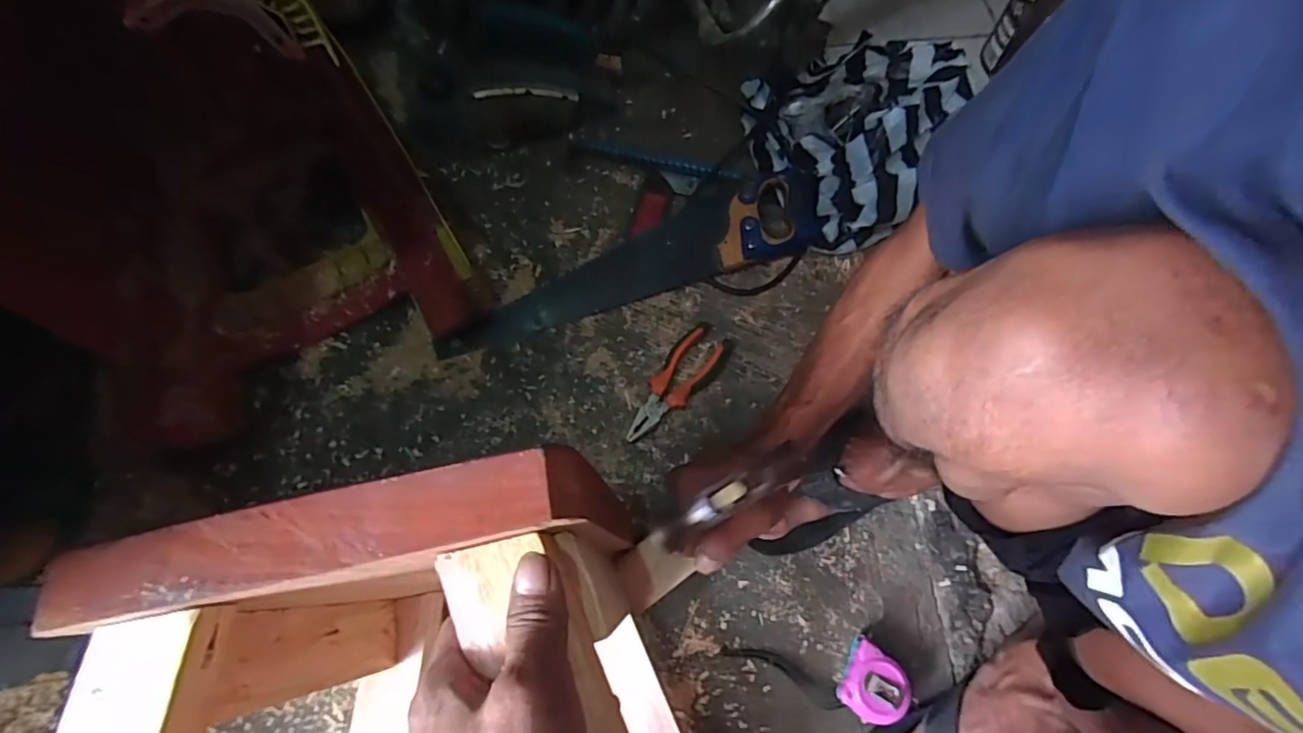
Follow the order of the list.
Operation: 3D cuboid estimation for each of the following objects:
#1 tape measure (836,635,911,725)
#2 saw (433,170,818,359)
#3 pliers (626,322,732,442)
[{"bbox_3d":[0.205,0.297,0.520,0.058,0.038,0.059,38,74,13],"label":"tape measure"},{"bbox_3d":[-0.025,-0.134,0.685,0.477,0.035,0.104,-17,70,-6],"label":"saw"},{"bbox_3d":[0.027,0.017,0.635,0.054,0.023,0.163,39,74,13],"label":"pliers"}]

